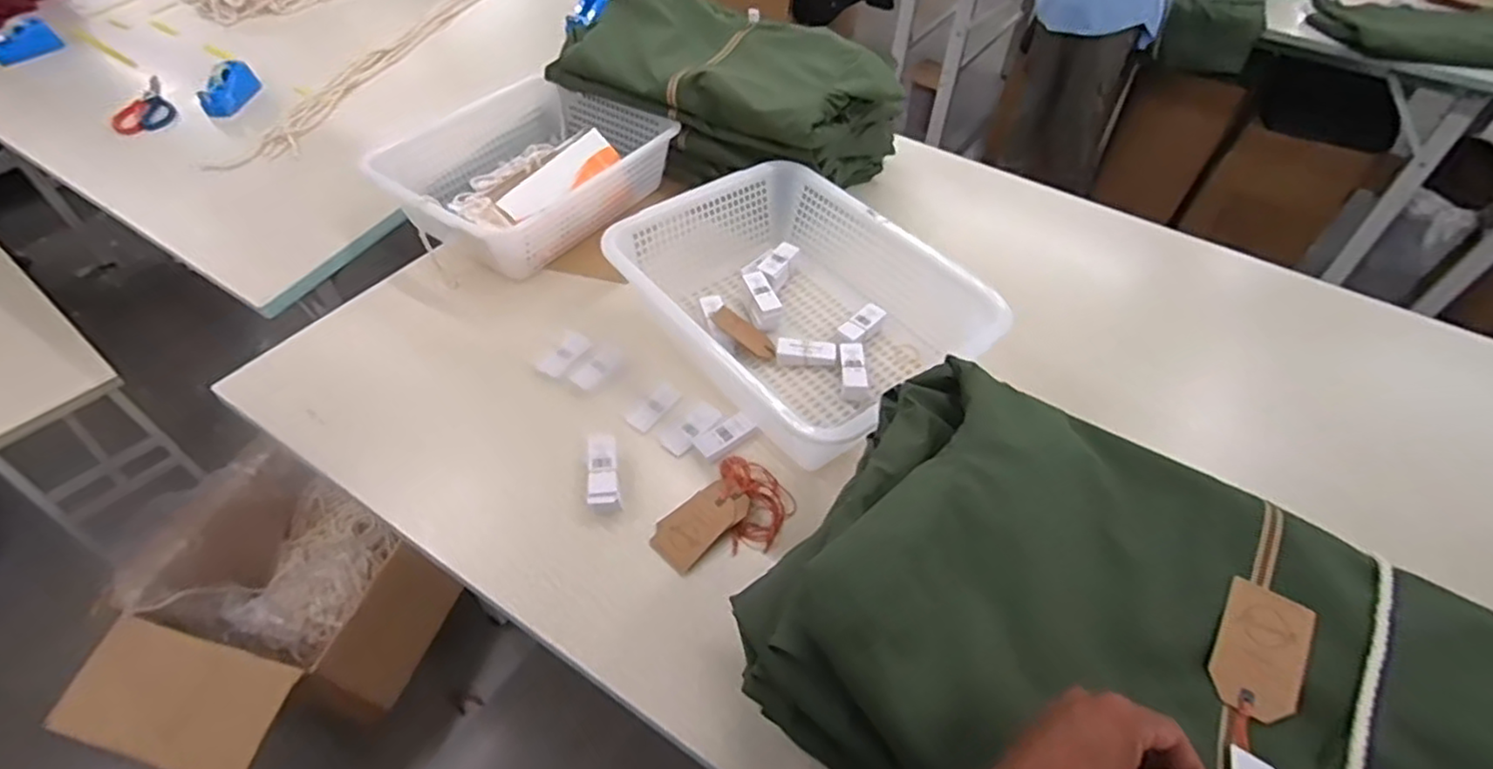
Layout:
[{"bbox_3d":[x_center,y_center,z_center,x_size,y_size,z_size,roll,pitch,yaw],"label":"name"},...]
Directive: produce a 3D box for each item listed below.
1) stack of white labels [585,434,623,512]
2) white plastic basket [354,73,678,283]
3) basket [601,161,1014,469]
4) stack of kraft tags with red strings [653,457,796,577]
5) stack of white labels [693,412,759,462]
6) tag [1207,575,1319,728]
[{"bbox_3d":[-0.173,0.107,0.826,0.036,0.035,0.097,-7,50,-10],"label":"stack of white labels"},{"bbox_3d":[-0.363,-0.369,1.148,0.304,0.105,0.443,31,54,21],"label":"white plastic basket"},{"bbox_3d":[0.063,-0.110,0.967,0.364,0.141,0.471,-32,58,-28],"label":"basket"},{"bbox_3d":[-0.022,0.157,0.803,0.110,0.023,0.164,34,55,24],"label":"stack of kraft tags with red strings"},{"bbox_3d":[-0.026,0.066,0.876,0.078,0.015,0.038,-29,56,-26],"label":"stack of white labels"},{"bbox_3d":[0.393,0.203,0.520,0.059,0.004,0.099,24,66,23],"label":"tag"}]

